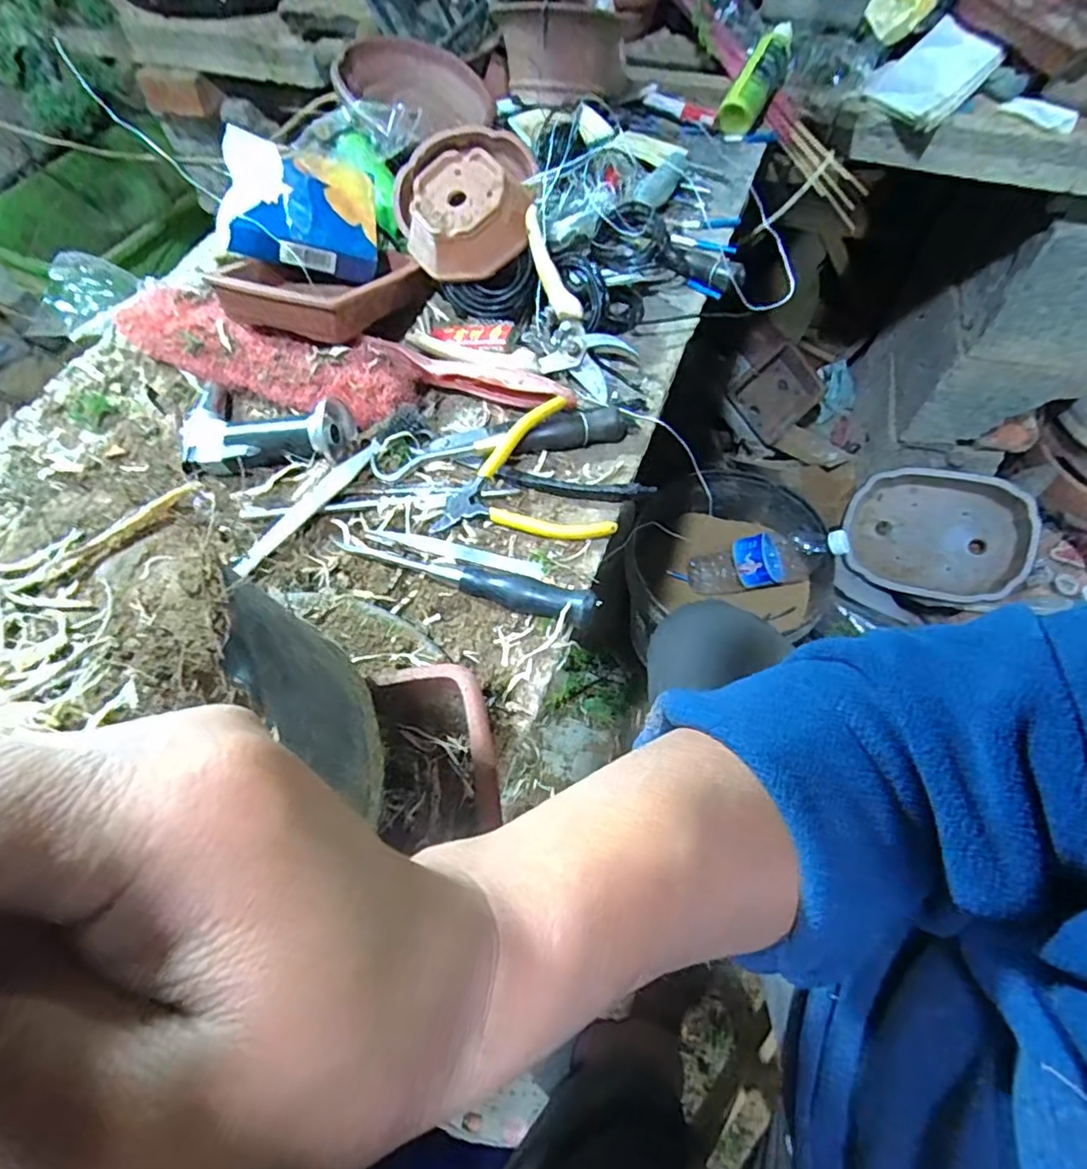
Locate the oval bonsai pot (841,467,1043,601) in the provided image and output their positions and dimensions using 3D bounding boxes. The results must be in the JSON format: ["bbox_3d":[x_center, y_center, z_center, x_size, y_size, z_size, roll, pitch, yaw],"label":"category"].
[{"bbox_3d":[0.623,-0.078,0.946,0.253,0.058,0.188,11,91,24],"label":"oval bonsai pot"}]

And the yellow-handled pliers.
[{"bbox_3d":[-0.010,-0.081,0.409,0.116,0.028,0.099,2,61,3],"label":"yellow-handled pliers"}]

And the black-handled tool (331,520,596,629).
[{"bbox_3d":[-0.055,-0.012,0.372,0.179,0.026,0.020,19,63,12],"label":"black-handled tool"}]

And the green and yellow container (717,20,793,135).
[{"bbox_3d":[0.224,-0.525,0.625,0.036,0.033,0.138,30,83,13],"label":"green and yellow container"}]

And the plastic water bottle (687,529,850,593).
[{"bbox_3d":[0.309,-0.026,0.848,0.240,0.078,0.066,-17,52,41],"label":"plastic water bottle"}]

